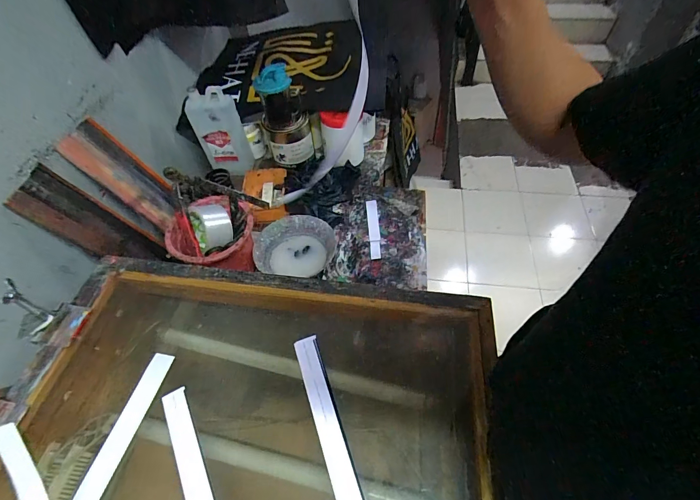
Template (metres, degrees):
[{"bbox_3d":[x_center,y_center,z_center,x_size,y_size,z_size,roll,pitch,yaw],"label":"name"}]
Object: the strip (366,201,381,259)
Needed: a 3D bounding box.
[{"bbox_3d":[0.052,-0.048,0.762,0.025,0.008,0.160,-5,52,3],"label":"strip"}]

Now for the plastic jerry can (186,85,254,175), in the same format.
[{"bbox_3d":[-0.306,-0.274,0.834,0.089,0.208,0.081,10,55,12],"label":"plastic jerry can"}]

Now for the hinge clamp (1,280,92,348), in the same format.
[{"bbox_3d":[-0.400,0.083,0.454,0.051,0.090,0.067,18,57,17],"label":"hinge clamp"}]

